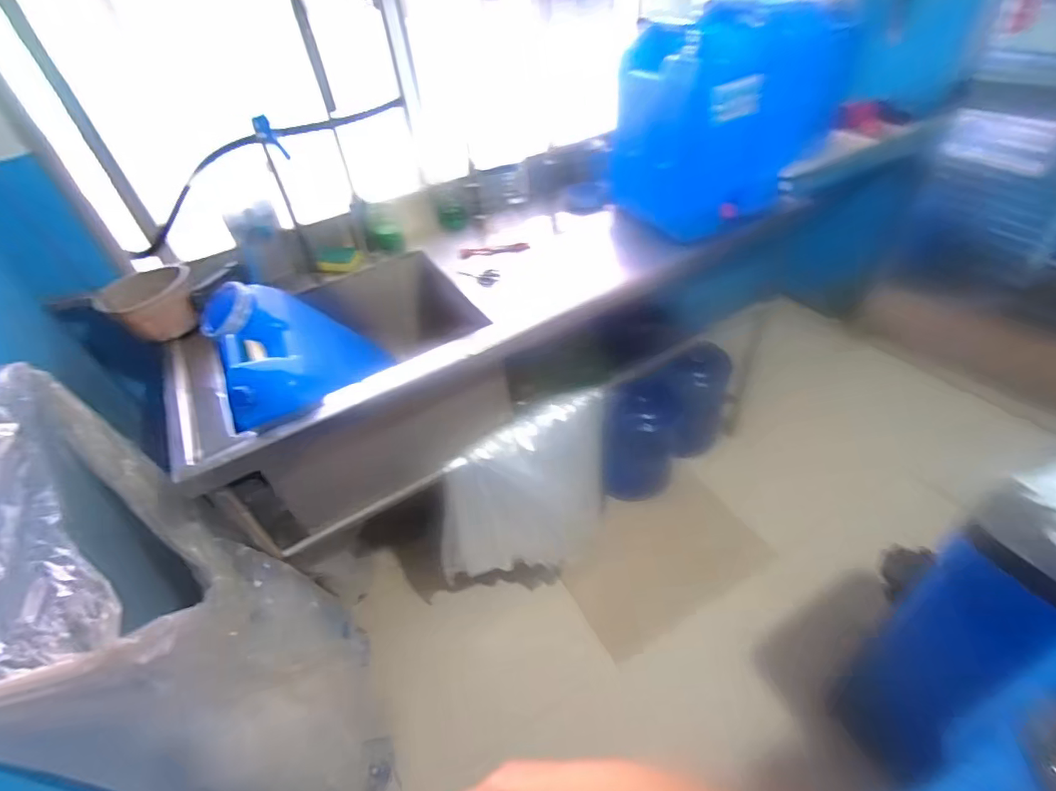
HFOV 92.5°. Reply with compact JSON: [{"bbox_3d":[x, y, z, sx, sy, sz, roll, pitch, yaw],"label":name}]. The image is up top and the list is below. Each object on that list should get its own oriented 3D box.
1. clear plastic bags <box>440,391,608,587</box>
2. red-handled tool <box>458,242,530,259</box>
[{"bbox_3d":[0.017,0.268,1.304,0.501,0.470,0.148,-28,47,-21],"label":"clear plastic bags"},{"bbox_3d":[-0.086,-0.370,1.283,0.177,0.022,0.026,-5,43,3],"label":"red-handled tool"}]

